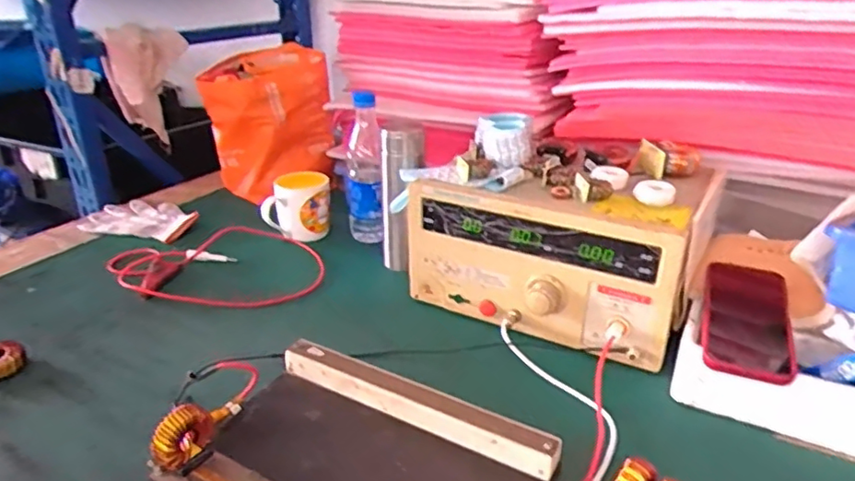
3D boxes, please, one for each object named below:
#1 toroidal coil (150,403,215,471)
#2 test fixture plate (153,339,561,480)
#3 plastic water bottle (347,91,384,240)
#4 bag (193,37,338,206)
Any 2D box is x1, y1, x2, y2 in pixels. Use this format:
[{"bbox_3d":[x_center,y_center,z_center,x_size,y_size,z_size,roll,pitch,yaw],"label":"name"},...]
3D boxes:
[{"bbox_3d":[-0.205,0.162,0.508,0.020,0.048,0.053,15,30,28],"label":"toroidal coil"},{"bbox_3d":[-0.059,0.191,0.521,0.299,0.031,0.198,14,30,28],"label":"test fixture plate"},{"bbox_3d":[-0.098,-0.107,0.922,0.057,0.224,0.057,-3,26,-4],"label":"plastic water bottle"},{"bbox_3d":[-0.281,-0.211,1.099,0.144,0.231,0.233,19,32,35],"label":"bag"}]

